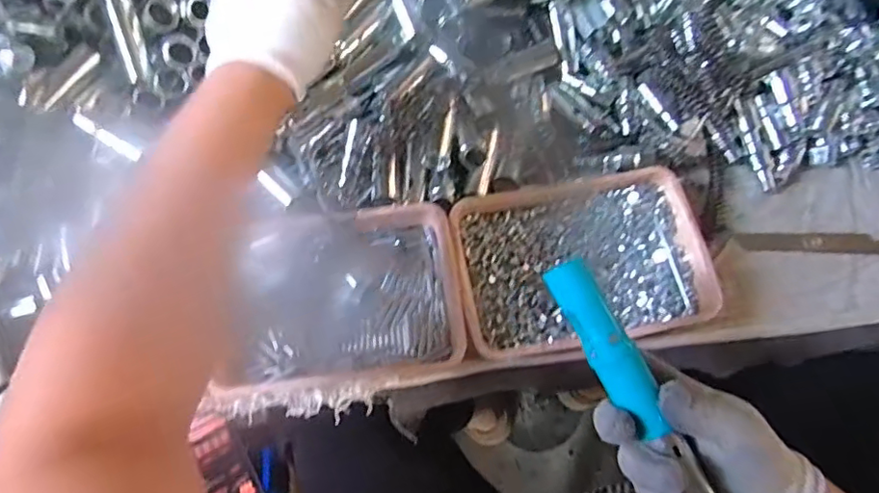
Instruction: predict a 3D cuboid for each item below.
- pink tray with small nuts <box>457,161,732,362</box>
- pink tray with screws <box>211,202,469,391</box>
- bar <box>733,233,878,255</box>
[{"bbox_3d":[0.116,0.011,0.470,0.199,0.031,0.140,-10,71,-4],"label":"pink tray with small nuts"},{"bbox_3d":[-0.077,0.040,0.463,0.185,0.037,0.134,-5,70,-2],"label":"pink tray with screws"},{"bbox_3d":[0.344,-0.004,0.505,0.145,0.008,0.020,3,70,0],"label":"bar"}]

